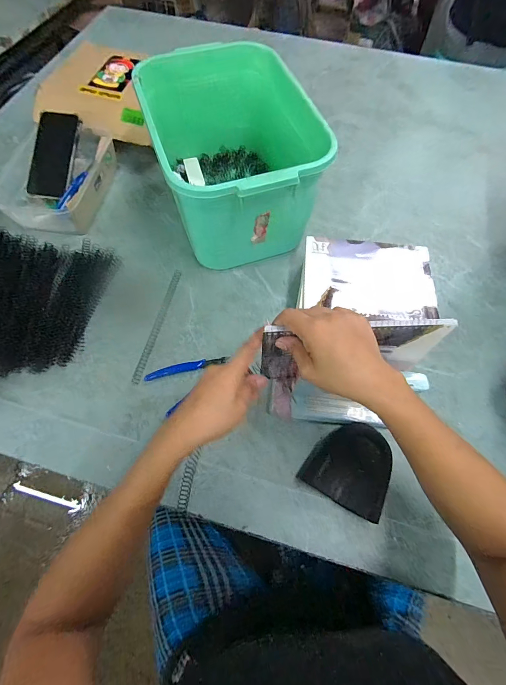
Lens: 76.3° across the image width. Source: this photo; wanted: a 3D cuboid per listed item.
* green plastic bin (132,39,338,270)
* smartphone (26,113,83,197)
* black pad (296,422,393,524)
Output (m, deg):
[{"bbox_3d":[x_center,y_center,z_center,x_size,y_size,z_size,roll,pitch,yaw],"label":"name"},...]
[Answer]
[{"bbox_3d":[-0.035,-0.306,0.554,0.232,0.192,0.331,-13,66,-8],"label":"green plastic bin"},{"bbox_3d":[-0.372,-0.351,0.603,0.074,0.012,0.155,10,88,3],"label":"smartphone"},{"bbox_3d":[0.130,0.159,0.422,0.100,0.032,0.101,31,67,12],"label":"black pad"}]

